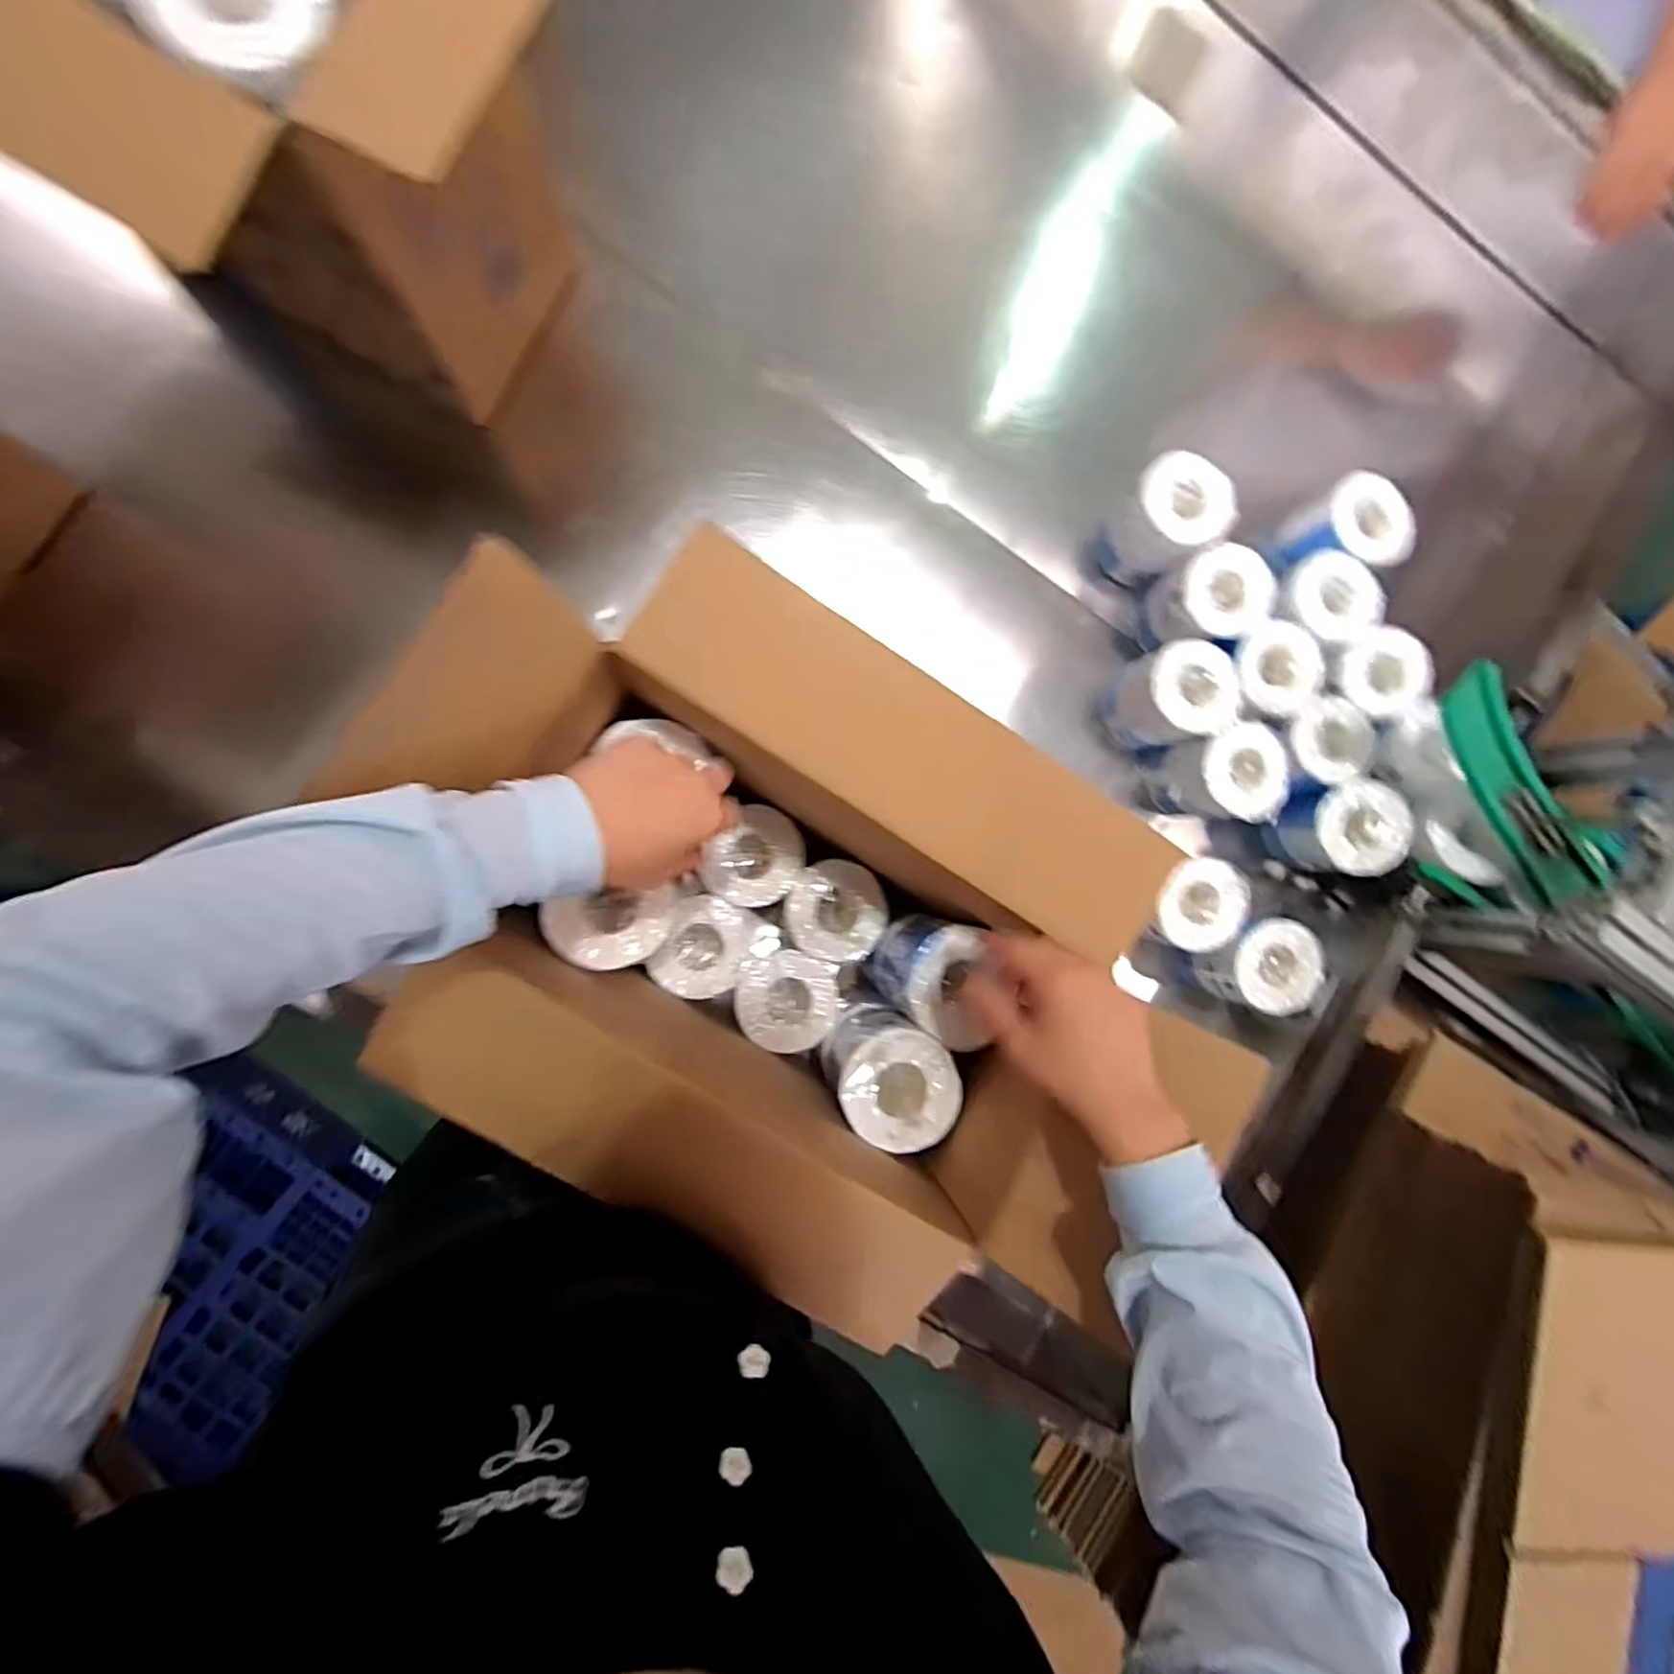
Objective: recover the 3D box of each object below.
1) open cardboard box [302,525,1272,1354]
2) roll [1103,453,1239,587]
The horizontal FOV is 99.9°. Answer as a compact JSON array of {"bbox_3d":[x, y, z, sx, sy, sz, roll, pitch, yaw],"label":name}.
[{"bbox_3d":[-0.025,0.094,0.529,0.497,0.271,0.359,27,86,-8],"label":"open cardboard box"},{"bbox_3d":[0.343,-0.336,0.760,0.091,0.116,0.095,0,90,-9],"label":"roll"}]

